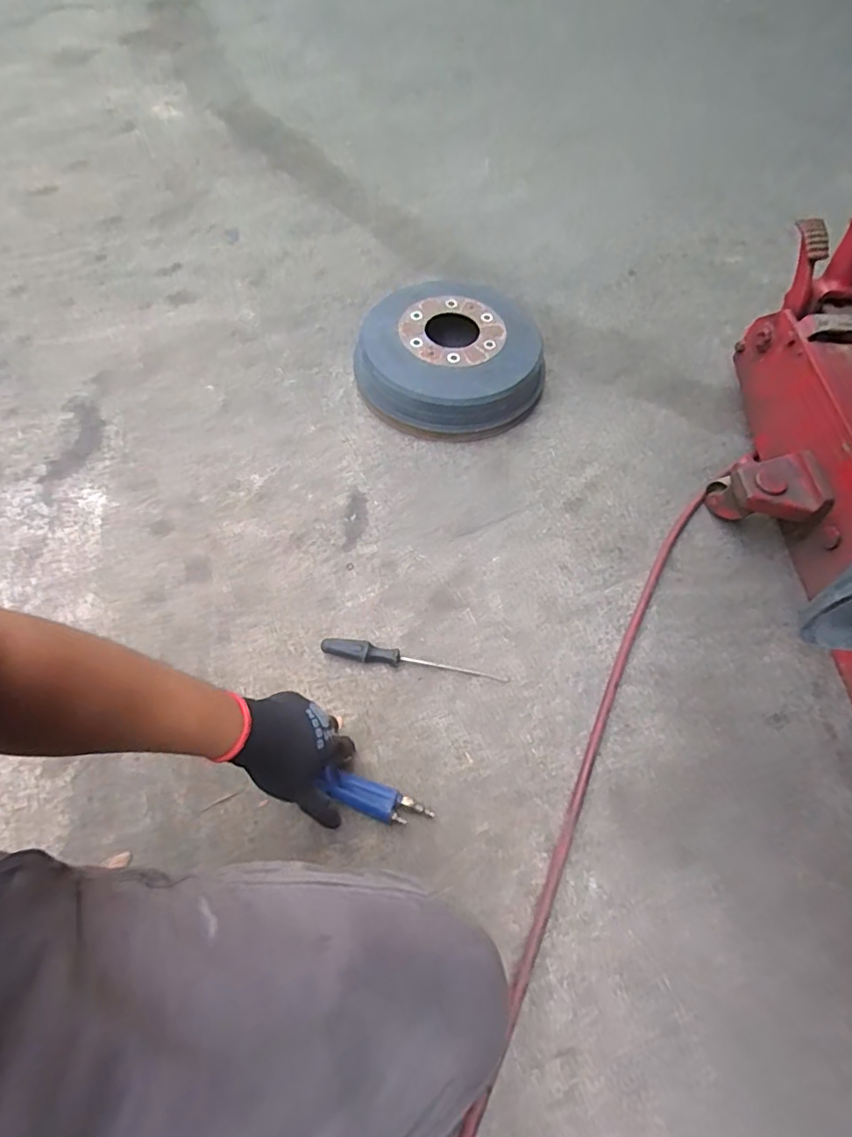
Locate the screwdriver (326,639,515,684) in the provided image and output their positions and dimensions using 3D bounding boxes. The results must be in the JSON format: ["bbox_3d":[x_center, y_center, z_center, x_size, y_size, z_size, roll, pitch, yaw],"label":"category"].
[{"bbox_3d":[-0.014,0.121,0.723,0.242,0.028,0.023,8,61,4],"label":"screwdriver"}]

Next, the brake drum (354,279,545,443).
[{"bbox_3d":[0.036,-0.365,0.962,0.303,0.099,0.281,-5,61,-3],"label":"brake drum"}]

